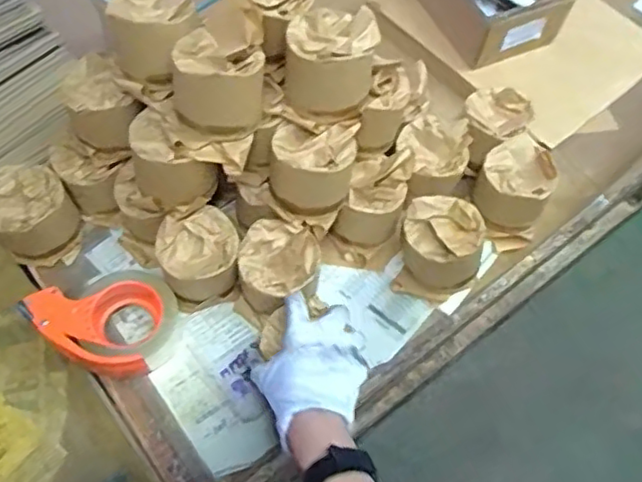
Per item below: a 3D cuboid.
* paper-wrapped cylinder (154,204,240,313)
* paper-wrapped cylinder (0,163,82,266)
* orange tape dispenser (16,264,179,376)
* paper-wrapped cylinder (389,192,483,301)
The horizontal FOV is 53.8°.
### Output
[{"bbox_3d":[-0.142,0.025,0.757,0.088,0.100,0.085,2,62,-3],"label":"paper-wrapped cylinder"},{"bbox_3d":[-0.356,-0.030,0.782,0.095,0.085,0.098,-3,62,-5],"label":"paper-wrapped cylinder"},{"bbox_3d":[-0.248,0.087,0.741,0.146,0.063,0.128,30,64,12],"label":"orange tape dispenser"},{"bbox_3d":[0.149,0.007,0.781,0.102,0.109,0.106,17,62,5],"label":"paper-wrapped cylinder"}]

